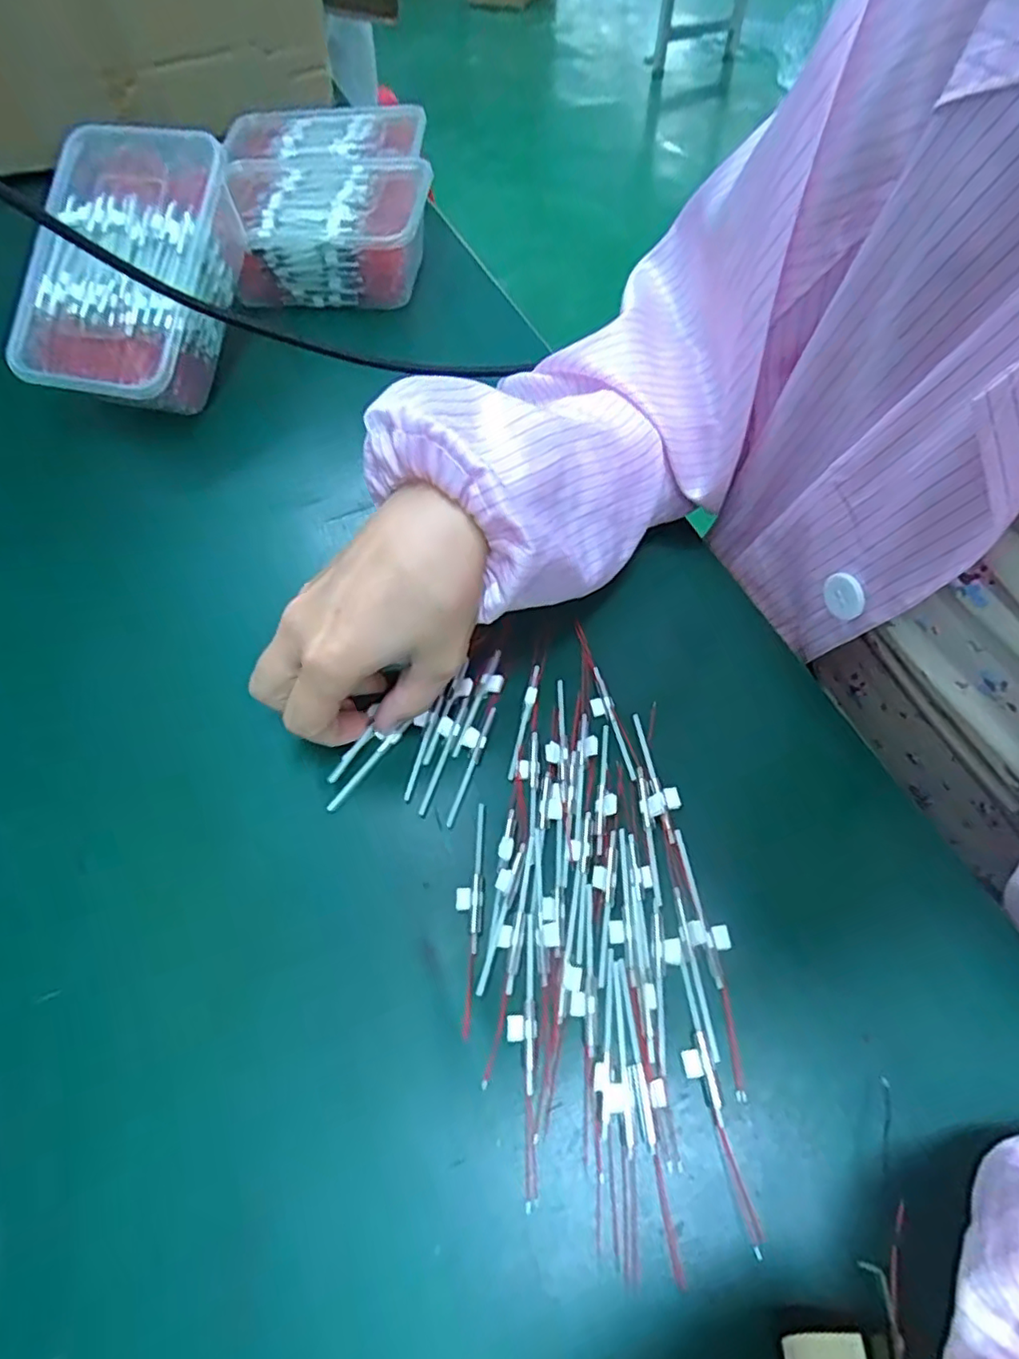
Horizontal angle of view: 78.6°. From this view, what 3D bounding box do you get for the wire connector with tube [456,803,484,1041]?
[{"bbox_3d":[-0.017,0.093,0.252,0.010,0.004,0.087,-1,60,2],"label":"wire connector with tube"}]

